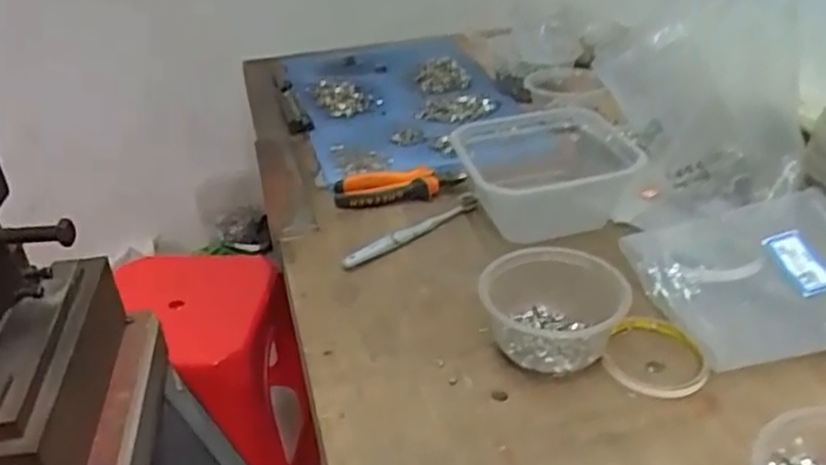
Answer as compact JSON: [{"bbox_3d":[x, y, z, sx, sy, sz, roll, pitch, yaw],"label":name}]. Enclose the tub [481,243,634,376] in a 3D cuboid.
[{"bbox_3d":[0.113,0.059,0.578,0.101,0.063,0.099,-2,31,1],"label":"tub"}]

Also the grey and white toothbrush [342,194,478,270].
[{"bbox_3d":[-0.002,-0.002,0.737,0.182,0.016,0.020,-25,38,-33],"label":"grey and white toothbrush"}]

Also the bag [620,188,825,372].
[{"bbox_3d":[0.316,0.035,0.614,0.211,0.028,0.161,-14,46,-9],"label":"bag"}]

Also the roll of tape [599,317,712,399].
[{"bbox_3d":[0.196,0.095,0.559,0.077,0.009,0.088,8,34,21],"label":"roll of tape"}]

